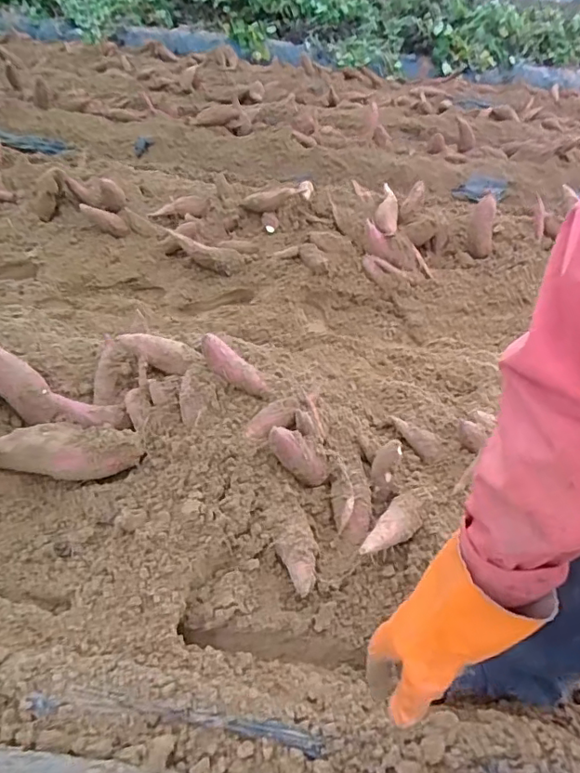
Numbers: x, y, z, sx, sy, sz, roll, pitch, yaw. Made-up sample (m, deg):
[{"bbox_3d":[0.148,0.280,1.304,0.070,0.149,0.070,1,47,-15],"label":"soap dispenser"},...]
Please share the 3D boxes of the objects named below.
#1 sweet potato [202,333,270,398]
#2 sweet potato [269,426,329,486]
[{"bbox_3d":[-0.092,-0.034,0.887,0.140,0.047,0.051,42,34,-19],"label":"sweet potato"},{"bbox_3d":[0.009,0.105,0.838,0.054,0.145,0.041,-33,37,16],"label":"sweet potato"}]

